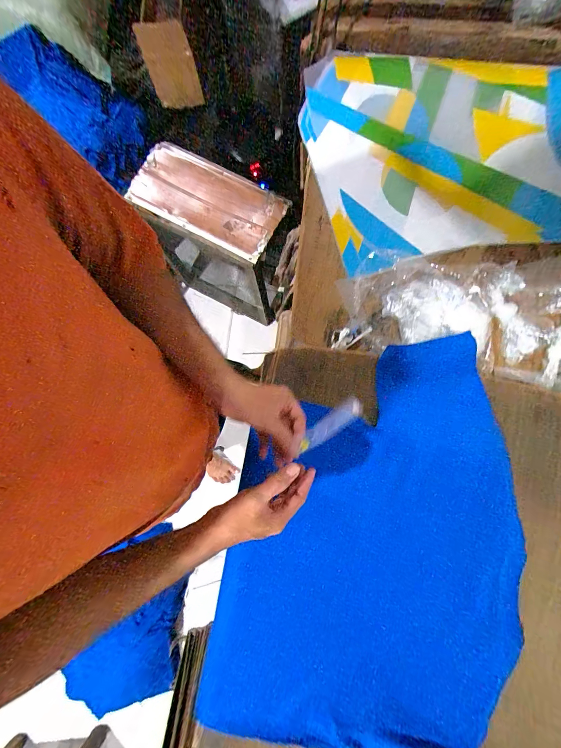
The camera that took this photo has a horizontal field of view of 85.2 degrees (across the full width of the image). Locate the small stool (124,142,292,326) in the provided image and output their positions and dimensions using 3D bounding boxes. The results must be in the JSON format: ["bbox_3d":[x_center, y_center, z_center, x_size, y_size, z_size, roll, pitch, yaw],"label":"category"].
[{"bbox_3d":[-0.217,-0.467,1.203,0.494,0.590,0.243,30,82,6],"label":"small stool"}]

